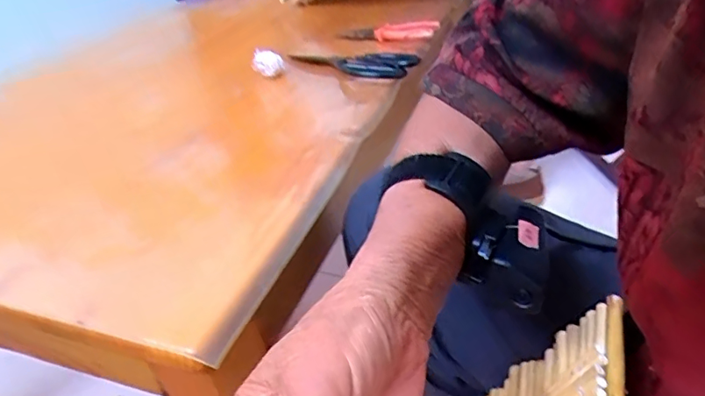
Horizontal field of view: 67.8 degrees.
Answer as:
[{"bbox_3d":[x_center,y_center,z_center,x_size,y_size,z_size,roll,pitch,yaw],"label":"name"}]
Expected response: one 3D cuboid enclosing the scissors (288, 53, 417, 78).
[{"bbox_3d":[-0.001,-0.170,0.667,0.171,0.014,0.052,8,37,23],"label":"scissors"}]

